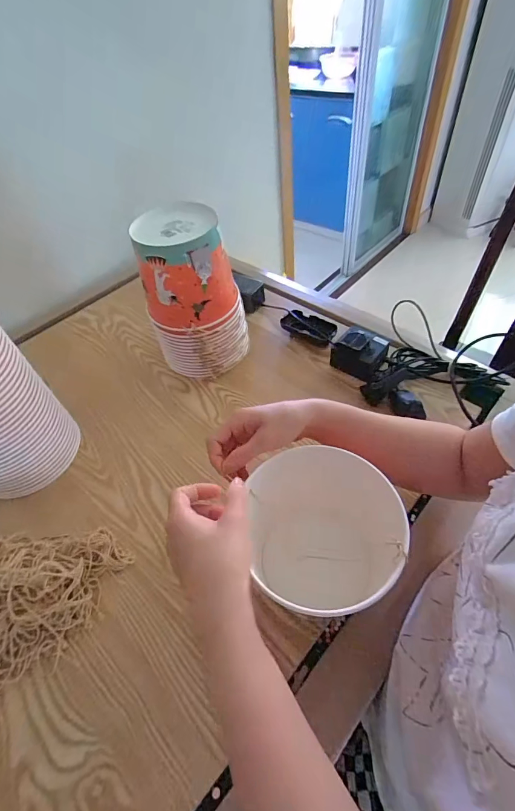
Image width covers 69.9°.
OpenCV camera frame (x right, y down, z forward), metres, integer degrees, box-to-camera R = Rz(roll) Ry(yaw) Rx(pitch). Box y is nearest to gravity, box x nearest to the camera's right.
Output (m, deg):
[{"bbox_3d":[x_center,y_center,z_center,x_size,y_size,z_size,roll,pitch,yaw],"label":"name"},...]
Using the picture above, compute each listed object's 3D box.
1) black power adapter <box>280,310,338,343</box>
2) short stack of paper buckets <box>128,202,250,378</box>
[{"bbox_3d":[0.099,-0.148,0.707,0.107,0.038,0.049,19,54,21],"label":"black power adapter"},{"bbox_3d":[-0.101,-0.178,0.619,0.148,0.244,0.142,-7,49,0],"label":"short stack of paper buckets"}]

